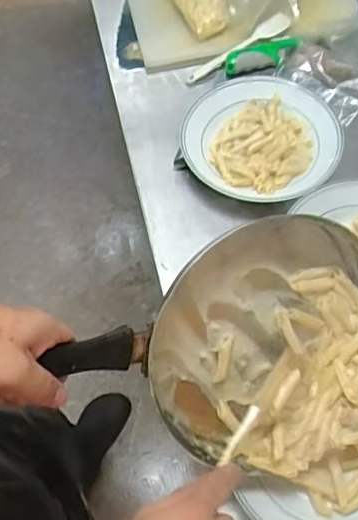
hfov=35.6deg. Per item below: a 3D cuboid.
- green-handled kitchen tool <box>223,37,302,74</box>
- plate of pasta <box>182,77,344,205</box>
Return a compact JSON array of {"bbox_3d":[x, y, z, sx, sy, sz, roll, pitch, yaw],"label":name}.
[{"bbox_3d":[0.136,-0.331,0.894,0.131,0.017,0.048,-25,56,-12],"label":"green-handled kitchen tool"},{"bbox_3d":[0.119,-0.183,0.805,0.218,0.034,0.222,-2,55,3],"label":"plate of pasta"}]

